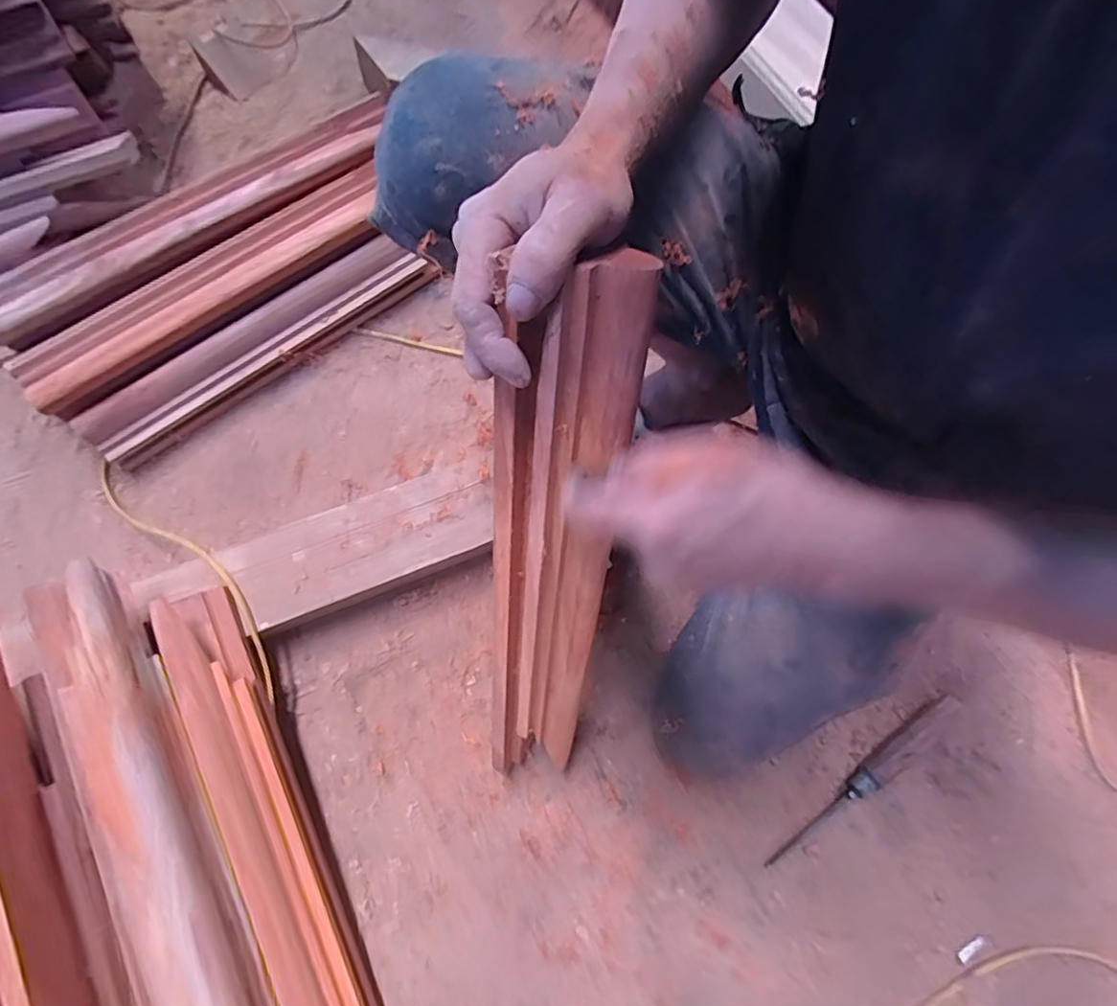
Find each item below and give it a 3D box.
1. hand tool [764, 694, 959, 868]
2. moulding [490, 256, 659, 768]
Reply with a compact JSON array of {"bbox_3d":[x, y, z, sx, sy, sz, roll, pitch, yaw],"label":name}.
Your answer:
[{"bbox_3d":[0.344,0.310,0.654,0.279,0.030,0.020,-38,80,-10],"label":"hand tool"},{"bbox_3d":[-0.009,0.071,0.427,0.080,0.481,0.023,5,41,-1],"label":"moulding"}]

